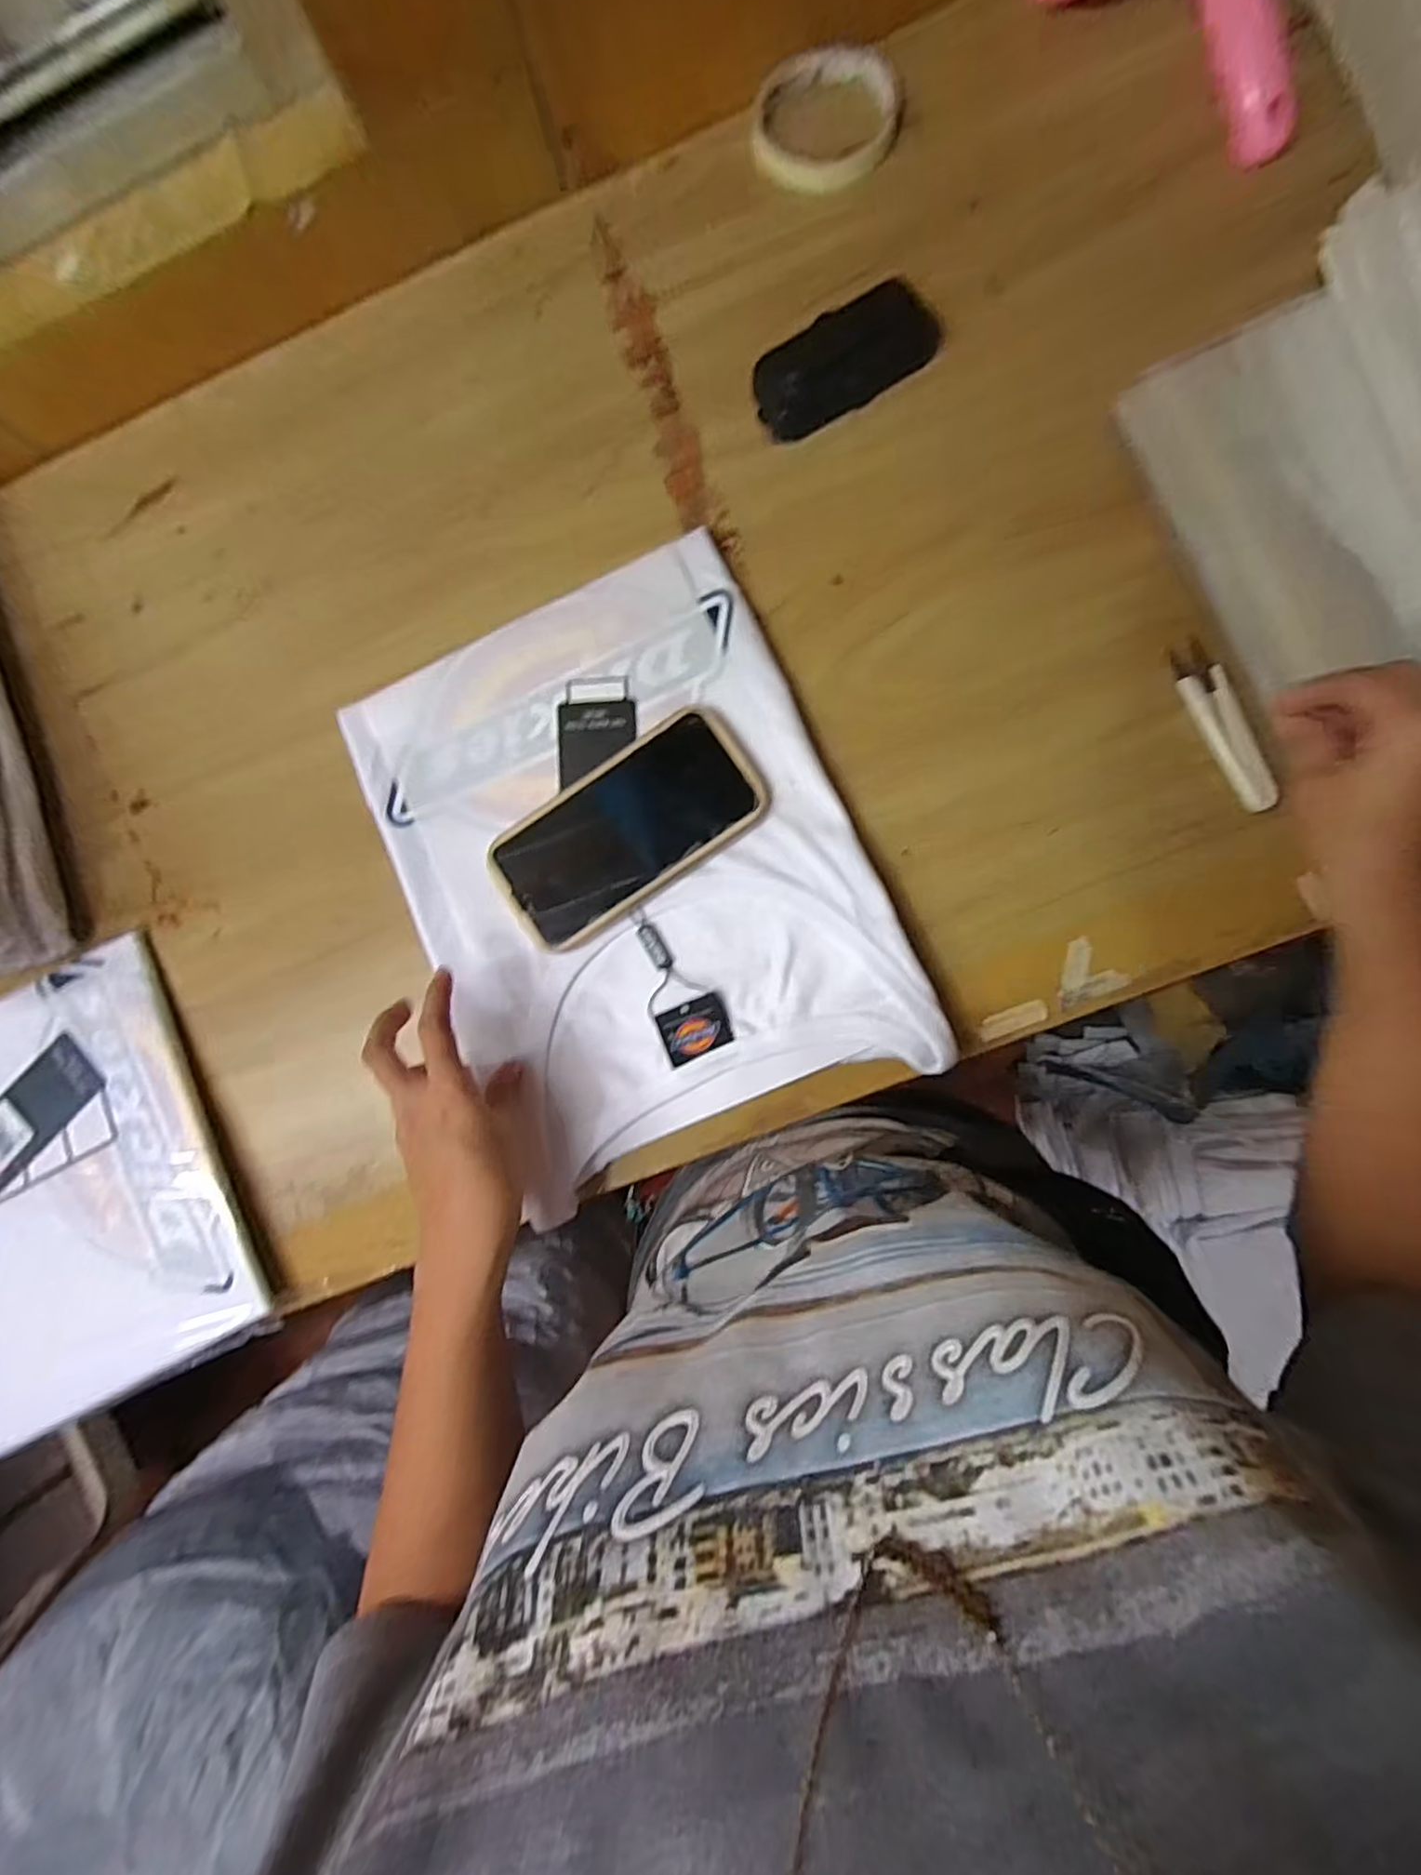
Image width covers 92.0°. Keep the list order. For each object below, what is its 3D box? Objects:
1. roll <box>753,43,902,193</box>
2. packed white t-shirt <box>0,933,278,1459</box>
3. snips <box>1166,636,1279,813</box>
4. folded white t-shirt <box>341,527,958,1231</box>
[{"bbox_3d":[0.072,-0.511,0.429,0.088,0.012,0.088,0,86,8],"label":"roll"},{"bbox_3d":[-0.465,0.186,0.445,0.326,0.029,0.268,-26,83,4],"label":"packed white t-shirt"},{"bbox_3d":[0.285,-0.118,0.377,0.025,0.012,0.101,-21,84,6],"label":"snips"},{"bbox_3d":[-0.049,-0.044,0.403,0.254,0.019,0.325,-23,84,6],"label":"folded white t-shirt"}]

